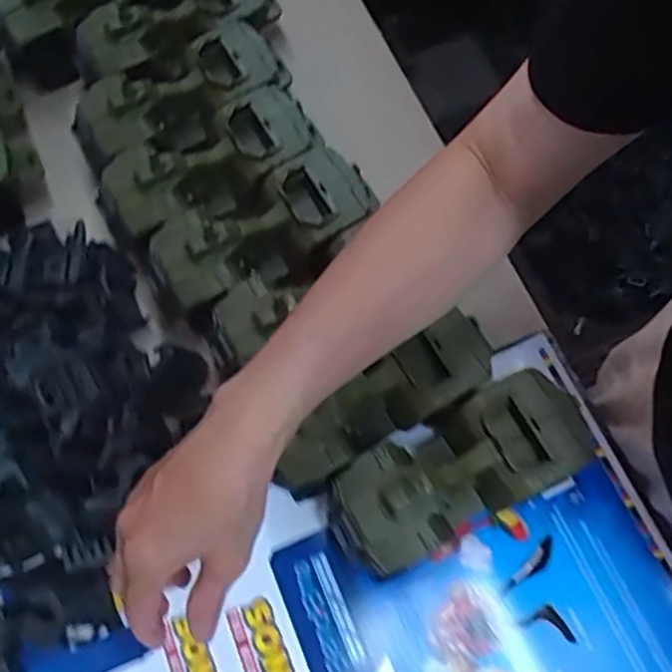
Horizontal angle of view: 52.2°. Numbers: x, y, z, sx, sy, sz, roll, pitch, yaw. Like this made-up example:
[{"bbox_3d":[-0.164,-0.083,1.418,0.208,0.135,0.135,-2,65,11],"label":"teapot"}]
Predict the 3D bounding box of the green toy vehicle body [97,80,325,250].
[{"bbox_3d":[-0.106,-0.141,0.587,0.186,0.068,0.078,-28,70,-9],"label":"green toy vehicle body"}]

